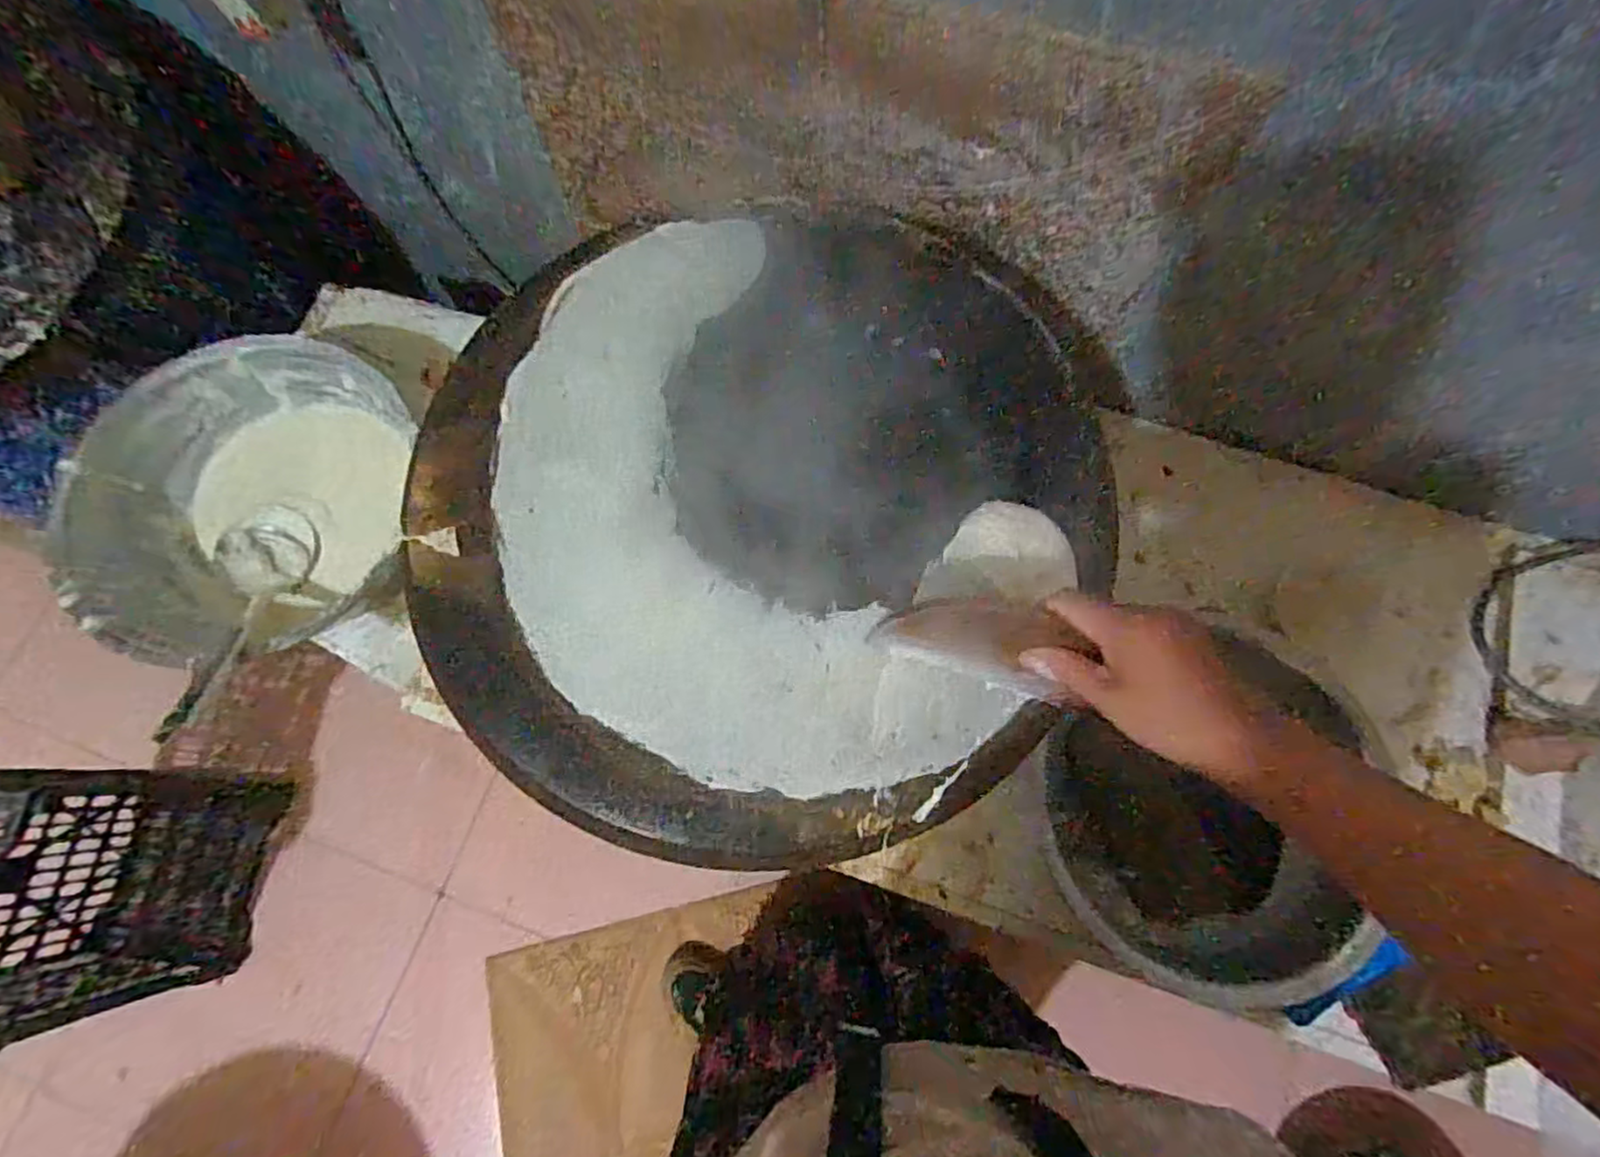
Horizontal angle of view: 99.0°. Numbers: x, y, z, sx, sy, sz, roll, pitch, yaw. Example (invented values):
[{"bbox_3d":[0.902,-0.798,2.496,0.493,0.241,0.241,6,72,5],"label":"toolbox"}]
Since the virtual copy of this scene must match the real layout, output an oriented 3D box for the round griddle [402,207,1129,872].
[{"bbox_3d":[-0.032,-0.066,0.512,0.486,0.032,0.501,0,74,0],"label":"round griddle"}]

